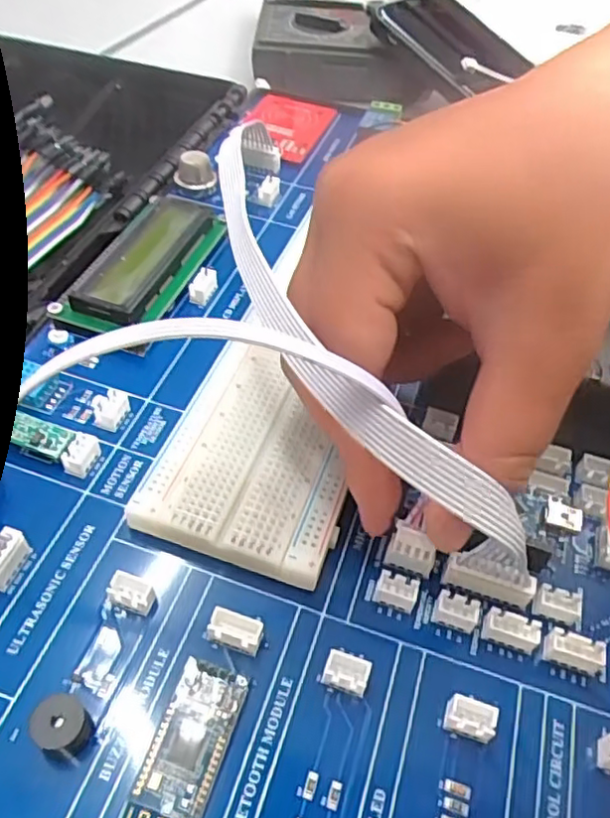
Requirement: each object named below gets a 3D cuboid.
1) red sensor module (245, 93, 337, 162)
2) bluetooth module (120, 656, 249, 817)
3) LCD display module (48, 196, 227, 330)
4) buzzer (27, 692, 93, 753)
[{"bbox_3d":[-0.011,-0.146,0.330,0.041,0.005,0.058,16,50,9],"label":"red sensor module"},{"bbox_3d":[-0.026,0.076,0.143,0.016,0.005,0.038,16,49,10],"label":"bluetooth module"},{"bbox_3d":[-0.059,-0.053,0.241,0.032,0.015,0.071,19,51,12],"label":"LCD display module"},{"bbox_3d":[-0.053,0.071,0.141,0.013,0.009,0.011,28,52,19],"label":"buzzer"}]

